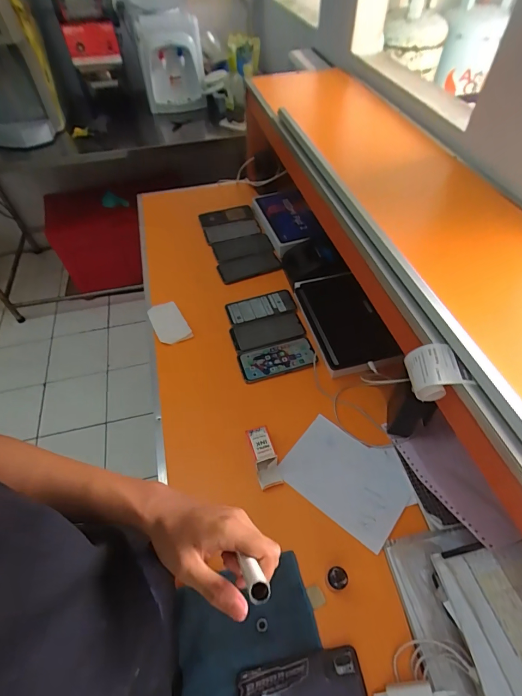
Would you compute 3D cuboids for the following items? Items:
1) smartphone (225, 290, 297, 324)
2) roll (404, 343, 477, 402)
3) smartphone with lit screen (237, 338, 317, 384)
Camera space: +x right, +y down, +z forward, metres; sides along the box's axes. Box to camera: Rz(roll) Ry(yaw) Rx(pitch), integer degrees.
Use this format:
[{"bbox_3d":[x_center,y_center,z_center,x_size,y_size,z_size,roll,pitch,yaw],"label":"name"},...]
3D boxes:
[{"bbox_3d":[0.000,-0.102,0.900,0.167,0.012,0.075,-9,52,-7],"label":"smartphone"},{"bbox_3d":[0.211,0.029,0.435,0.061,0.038,0.061,-23,50,20],"label":"roll"},{"bbox_3d":[0.035,0.023,0.800,0.163,0.012,0.078,-12,52,-9],"label":"smartphone with lit screen"}]

